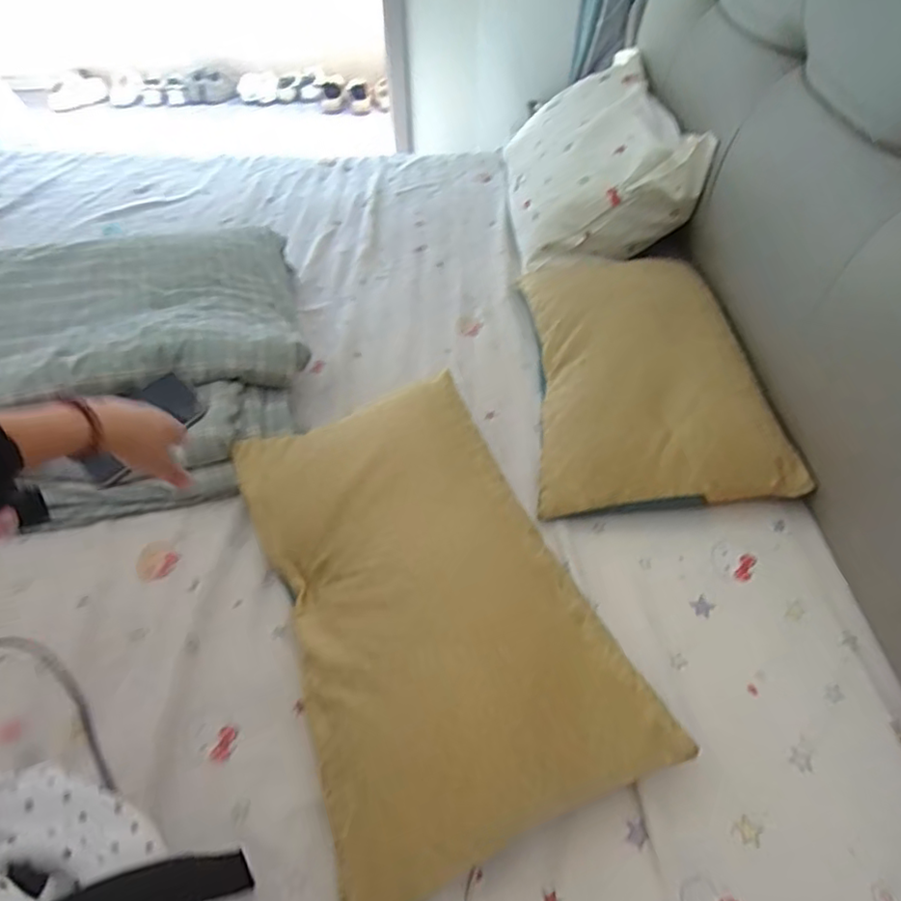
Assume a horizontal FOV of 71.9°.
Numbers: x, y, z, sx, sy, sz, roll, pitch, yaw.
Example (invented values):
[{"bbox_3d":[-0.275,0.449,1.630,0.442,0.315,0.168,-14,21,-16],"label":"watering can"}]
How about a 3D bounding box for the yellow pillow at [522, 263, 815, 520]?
[{"bbox_3d":[0.259,-0.141,0.909,0.297,0.091,0.525,-2,48,1],"label":"yellow pillow"}]

